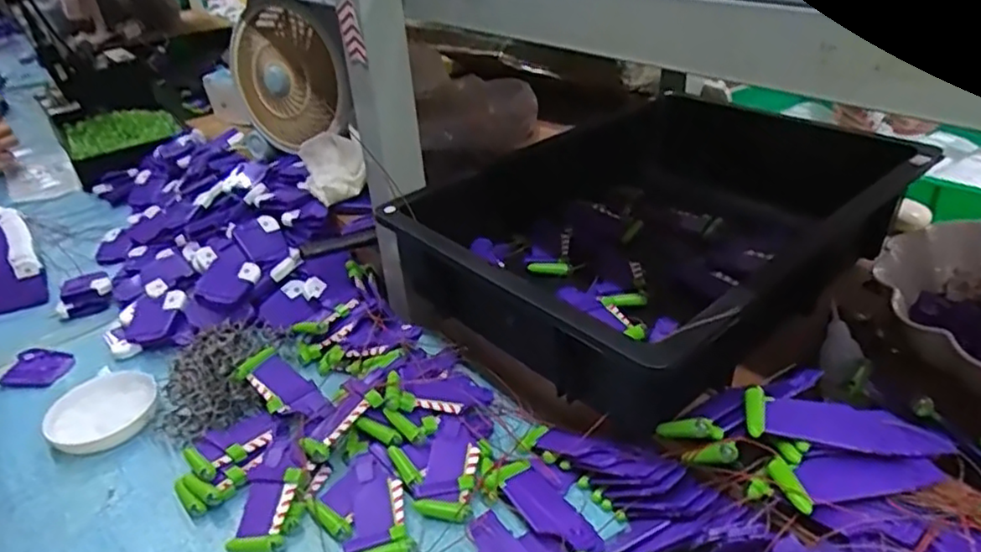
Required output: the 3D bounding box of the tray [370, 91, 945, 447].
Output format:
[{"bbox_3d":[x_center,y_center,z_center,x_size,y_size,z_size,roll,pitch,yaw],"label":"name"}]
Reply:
[{"bbox_3d":[0.156,-0.049,0.606,0.426,0.090,0.302,-27,38,-31],"label":"tray"}]

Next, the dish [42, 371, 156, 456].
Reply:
[{"bbox_3d":[-0.351,0.125,0.596,0.090,0.028,0.085,-4,32,2],"label":"dish"}]

